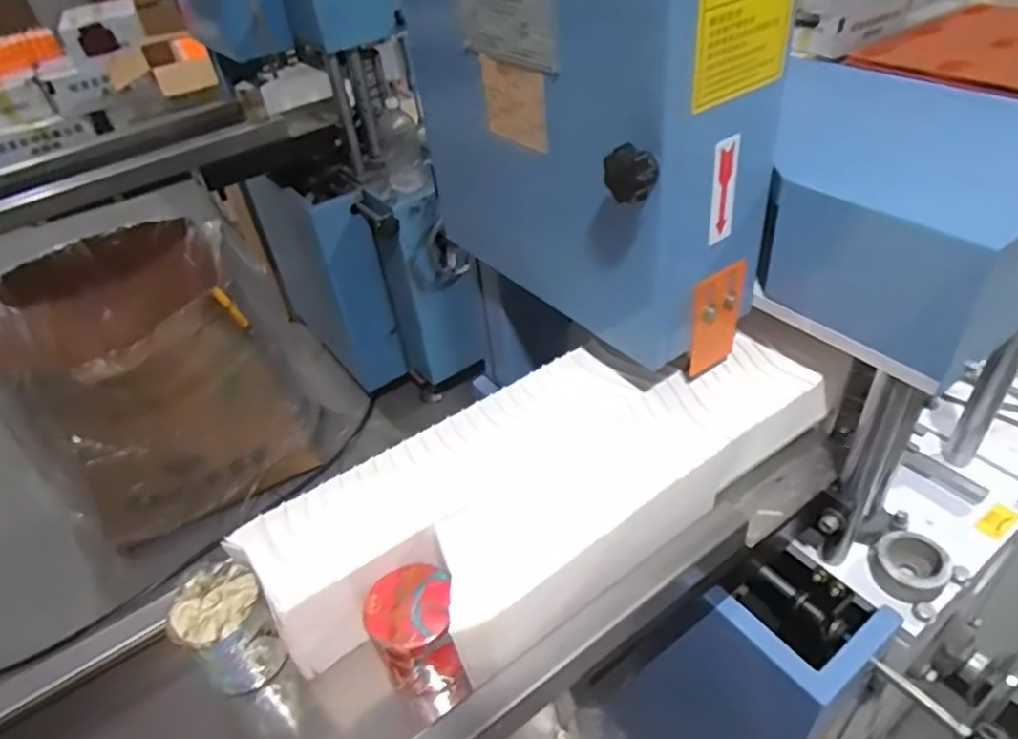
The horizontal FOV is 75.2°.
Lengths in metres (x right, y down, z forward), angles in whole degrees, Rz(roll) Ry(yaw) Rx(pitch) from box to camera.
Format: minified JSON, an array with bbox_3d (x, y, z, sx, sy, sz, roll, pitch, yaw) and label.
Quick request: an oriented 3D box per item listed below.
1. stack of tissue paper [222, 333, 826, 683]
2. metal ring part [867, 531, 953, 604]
[{"bbox_3d":[0.042,0.112,0.685,0.577,0.076,0.225,-29,45,-24],"label":"stack of tissue paper"},{"bbox_3d":[0.475,0.233,0.787,0.079,0.041,0.078,-4,40,4],"label":"metal ring part"}]

